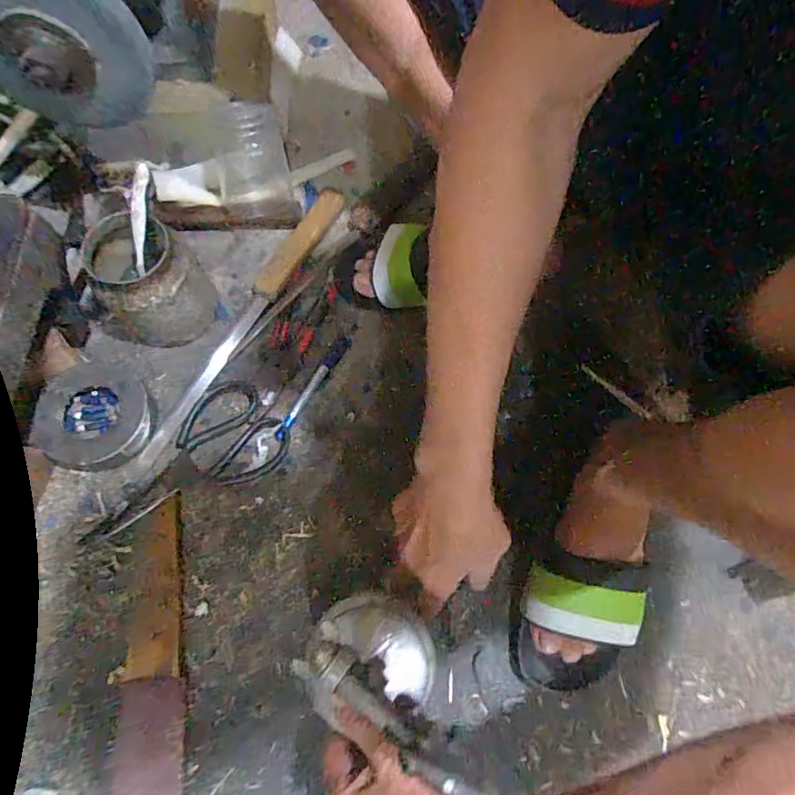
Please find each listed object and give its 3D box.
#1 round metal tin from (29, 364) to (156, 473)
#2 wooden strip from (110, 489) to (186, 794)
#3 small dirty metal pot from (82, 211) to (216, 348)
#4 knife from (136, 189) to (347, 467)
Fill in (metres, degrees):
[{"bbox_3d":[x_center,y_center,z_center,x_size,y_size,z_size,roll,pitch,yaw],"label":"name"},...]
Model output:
[{"bbox_3d":[-0.313,0.018,0.524,0.098,0.027,0.109,1,71,-1],"label":"round metal tin"},{"bbox_3d":[-0.223,0.227,0.463,0.058,0.013,0.259,-5,71,-3],"label":"wooden strip"},{"bbox_3d":[-0.264,-0.122,0.532,0.104,0.105,0.099,1,71,-2],"label":"small dirty metal pot"},{"bbox_3d":[-0.174,-0.093,0.585,0.033,0.018,0.387,28,72,8],"label":"knife"}]

